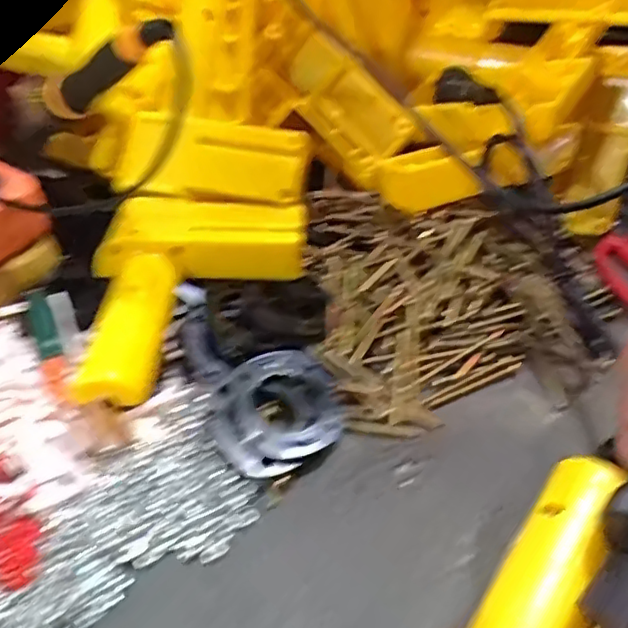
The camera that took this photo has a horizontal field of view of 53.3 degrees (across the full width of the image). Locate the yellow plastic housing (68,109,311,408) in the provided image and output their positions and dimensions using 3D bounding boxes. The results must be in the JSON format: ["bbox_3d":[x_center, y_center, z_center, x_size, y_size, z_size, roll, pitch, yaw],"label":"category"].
[{"bbox_3d":[-0.062,-0.030,0.341,0.113,0.065,0.192,2,45,-2],"label":"yellow plastic housing"}]

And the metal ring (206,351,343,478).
[{"bbox_3d":[-0.017,0.046,0.306,0.066,0.015,0.054,-25,52,-25],"label":"metal ring"}]

